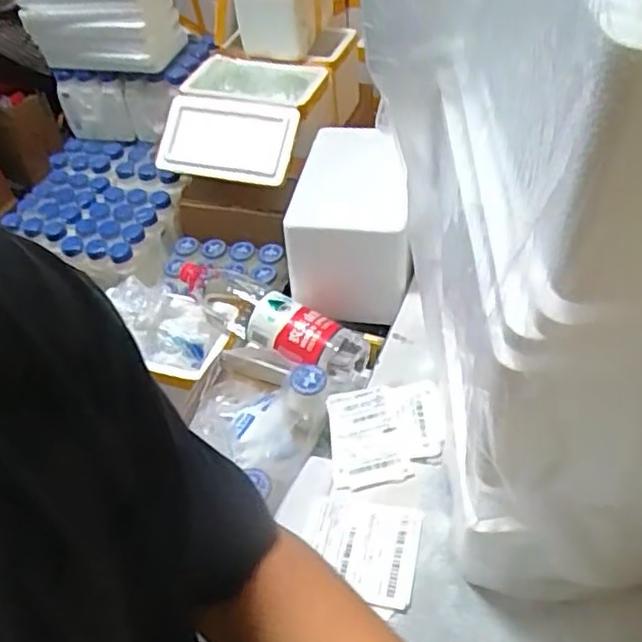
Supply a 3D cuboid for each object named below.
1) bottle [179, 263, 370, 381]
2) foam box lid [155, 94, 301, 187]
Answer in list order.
[{"bbox_3d":[-0.092,0.001,1.013,0.317,0.087,0.089,20,52,24],"label":"bottle"},{"bbox_3d":[-0.173,-0.332,1.233,0.245,0.022,0.154,11,86,14],"label":"foam box lid"}]

